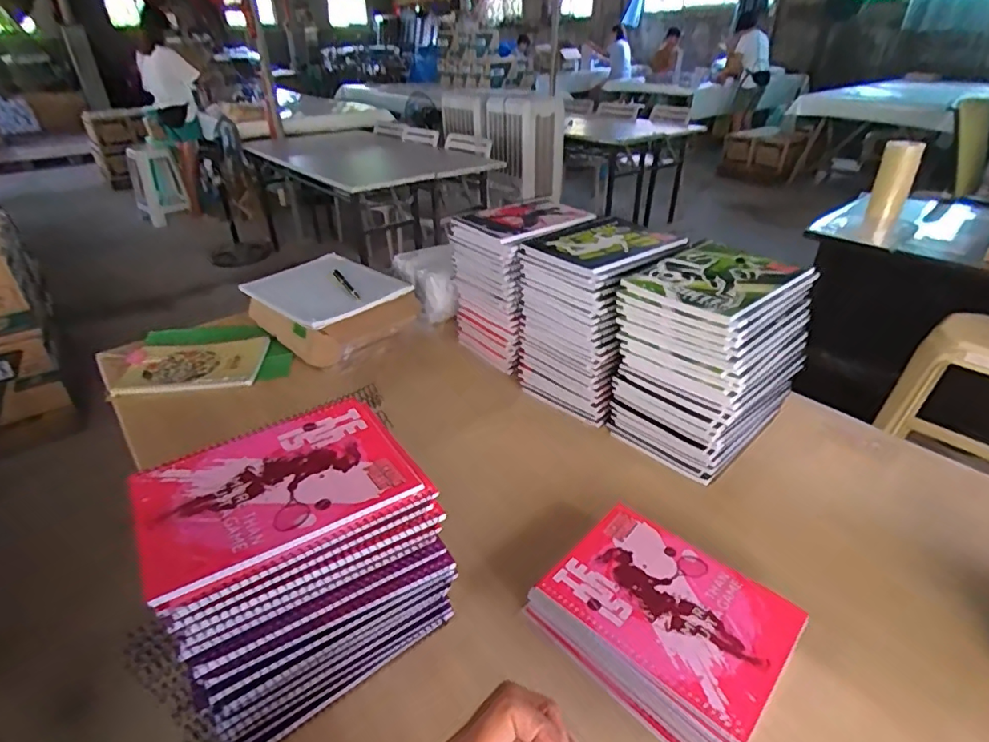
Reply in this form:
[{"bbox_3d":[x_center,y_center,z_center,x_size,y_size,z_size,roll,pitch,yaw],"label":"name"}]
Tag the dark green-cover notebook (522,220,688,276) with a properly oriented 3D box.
[{"bbox_3d":[0.166,-0.188,0.784,0.194,0.010,0.163,-20,37,-28],"label":"dark green-cover notebook"}]

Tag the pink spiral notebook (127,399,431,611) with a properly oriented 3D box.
[{"bbox_3d":[-0.176,0.092,0.442,0.201,0.016,0.153,-21,37,-28],"label":"pink spiral notebook"}]

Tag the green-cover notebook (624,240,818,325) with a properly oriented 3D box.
[{"bbox_3d":[0.276,-0.118,0.664,0.196,0.012,0.150,-27,40,-34],"label":"green-cover notebook"}]

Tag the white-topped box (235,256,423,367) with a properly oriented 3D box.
[{"bbox_3d":[-0.325,-0.135,1.025,0.288,0.084,0.215,24,40,34],"label":"white-topped box"}]

